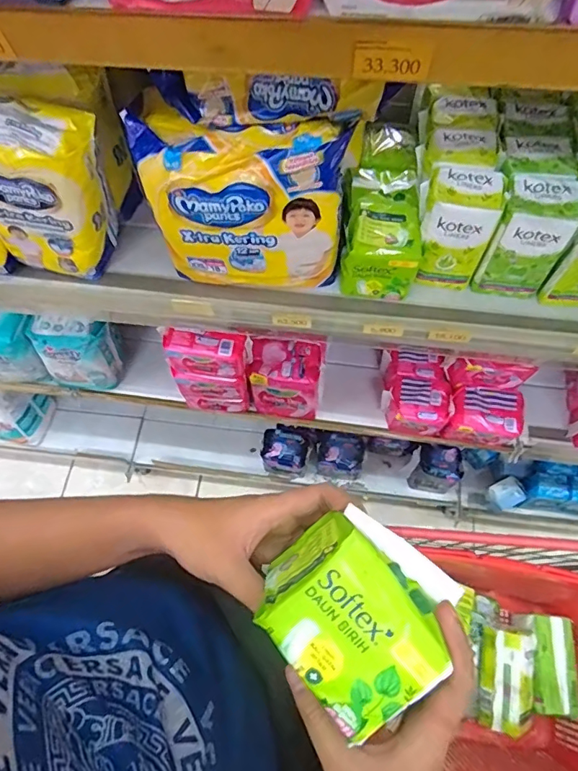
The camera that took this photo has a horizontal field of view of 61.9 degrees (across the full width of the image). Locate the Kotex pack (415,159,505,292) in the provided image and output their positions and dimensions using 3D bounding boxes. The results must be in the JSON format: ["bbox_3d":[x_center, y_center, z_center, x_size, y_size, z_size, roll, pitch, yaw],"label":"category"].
[{"bbox_3d":[0.206,-0.196,0.606,0.083,0.127,0.080,12,68,7],"label":"Kotex pack"}]

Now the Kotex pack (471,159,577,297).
[{"bbox_3d":[0.290,-0.192,0.604,0.083,0.131,0.091,8,67,5],"label":"Kotex pack"}]

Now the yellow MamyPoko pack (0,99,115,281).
[{"bbox_3d":[-0.293,-0.229,0.585,0.156,0.210,0.078,12,68,7],"label":"yellow MamyPoko pack"}]

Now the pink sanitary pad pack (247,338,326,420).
[{"bbox_3d":[-0.001,-0.018,0.907,0.127,0.165,0.102,3,67,3],"label":"pink sanitary pad pack"}]

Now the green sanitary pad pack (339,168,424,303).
[{"bbox_3d":[0.119,-0.202,0.641,0.091,0.083,0.146,3,67,3],"label":"green sanitary pad pack"}]

